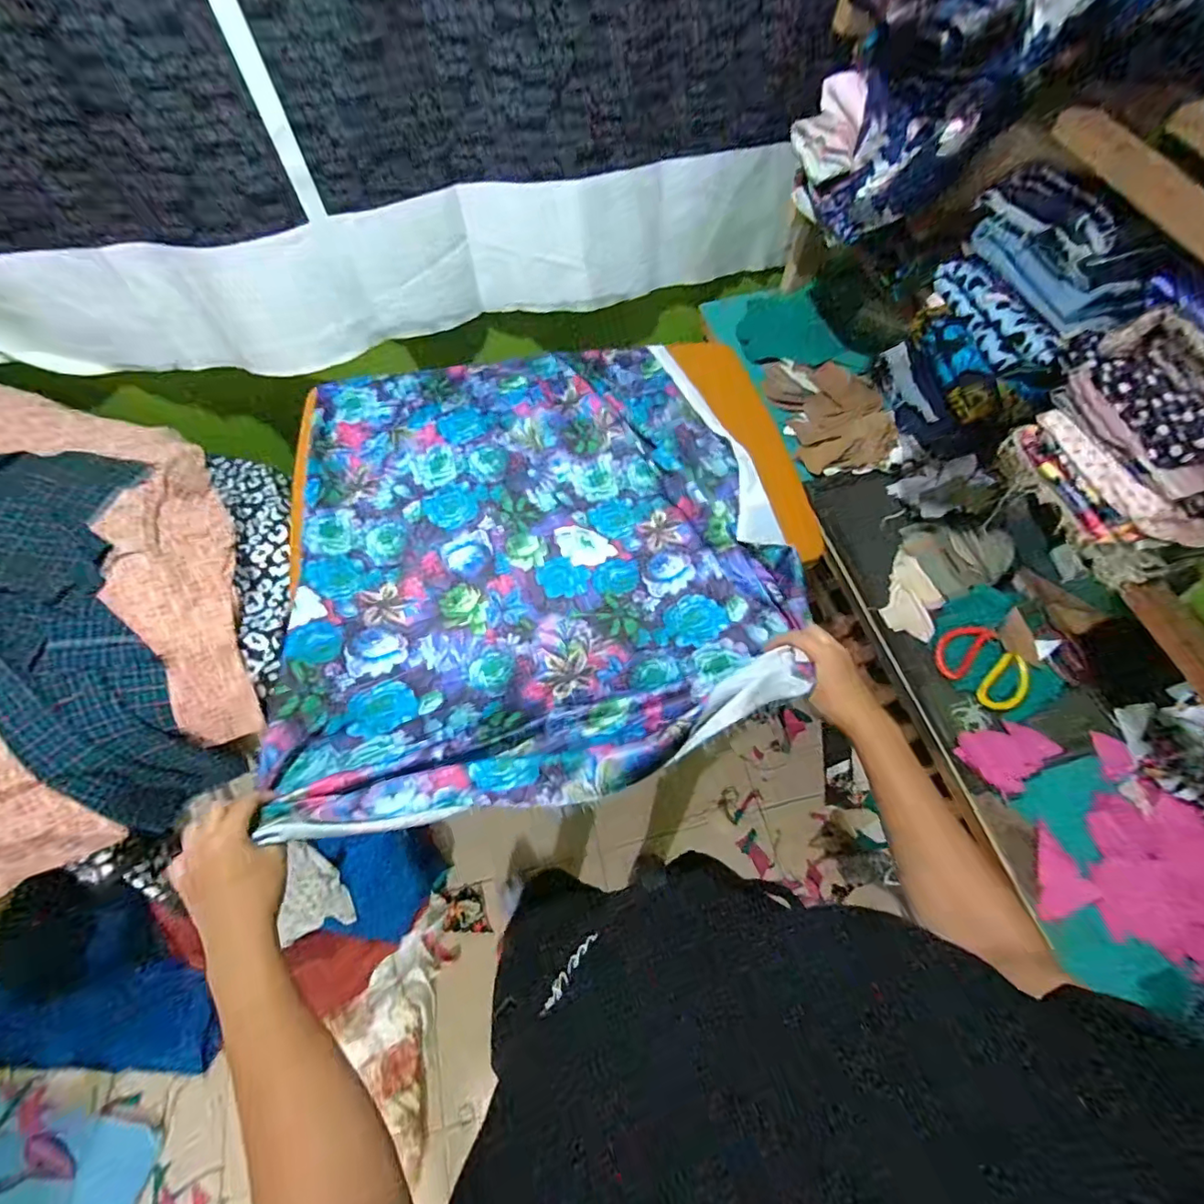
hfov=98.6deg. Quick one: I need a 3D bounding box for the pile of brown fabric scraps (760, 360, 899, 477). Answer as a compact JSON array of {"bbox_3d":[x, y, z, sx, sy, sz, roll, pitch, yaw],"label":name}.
[{"bbox_3d":[0.435,-0.366,0.965,0.198,0.046,0.264,-9,65,-6],"label":"pile of brown fabric scraps"}]

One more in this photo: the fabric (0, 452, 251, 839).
[{"bbox_3d":[-0.744,0.027,0.752,0.255,0.158,0.601,-28,88,-14],"label":"fabric"}]

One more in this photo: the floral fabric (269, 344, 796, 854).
[{"bbox_3d":[-0.083,-0.130,0.685,0.607,0.136,0.759,-14,66,-8],"label":"floral fabric"}]

